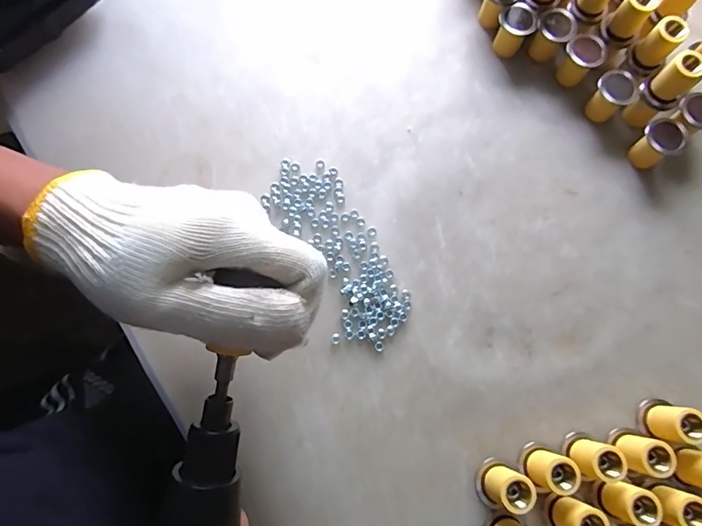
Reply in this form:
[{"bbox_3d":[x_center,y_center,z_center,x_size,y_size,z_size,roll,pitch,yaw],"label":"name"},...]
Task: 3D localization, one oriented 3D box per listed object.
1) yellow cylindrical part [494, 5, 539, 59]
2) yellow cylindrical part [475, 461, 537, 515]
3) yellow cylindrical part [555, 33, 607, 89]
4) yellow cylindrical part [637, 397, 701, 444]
[{"bbox_3d":[0.134,-0.192,0.373,0.028,0.032,0.024,23,76,4],"label":"yellow cylindrical part"},{"bbox_3d":[0.096,0.142,0.283,0.025,0.033,0.026,0,75,-2],"label":"yellow cylindrical part"},{"bbox_3d":[0.187,-0.165,0.369,0.028,0.038,0.025,38,77,8],"label":"yellow cylindrical part"},{"bbox_3d":[0.213,0.104,0.299,0.023,0.034,0.025,0,75,-2],"label":"yellow cylindrical part"}]

